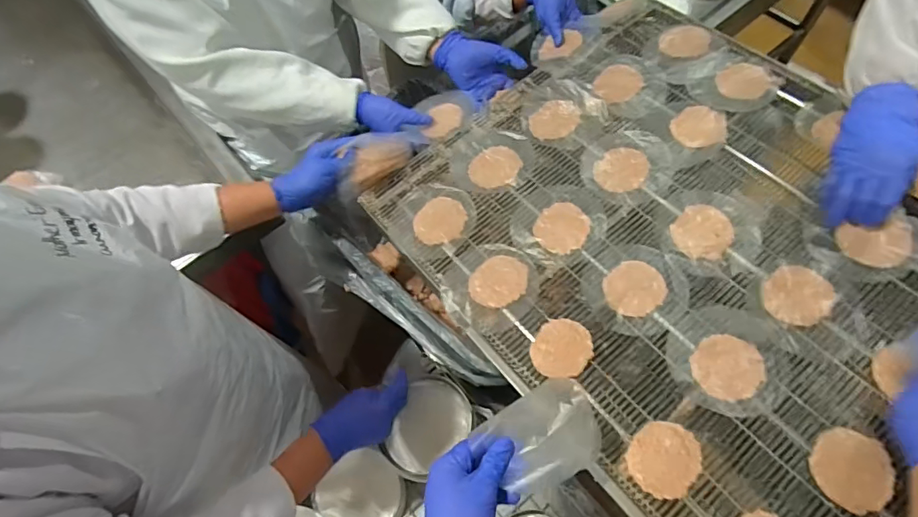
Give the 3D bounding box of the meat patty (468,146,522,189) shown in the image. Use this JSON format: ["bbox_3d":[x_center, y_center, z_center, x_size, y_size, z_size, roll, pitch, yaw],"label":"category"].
[{"bbox_3d":[0.052,-0.132,0.740,0.074,0.004,0.066,-16,66,-5],"label":"meat patty"}]

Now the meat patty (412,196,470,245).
[{"bbox_3d":[-0.027,-0.054,0.707,0.071,0.008,0.071,-1,65,2],"label":"meat patty"}]

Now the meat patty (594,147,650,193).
[{"bbox_3d":[0.224,-0.121,0.708,0.075,0.008,0.064,-42,70,-15],"label":"meat patty"}]

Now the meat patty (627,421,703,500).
[{"bbox_3d":[0.214,0.206,0.531,0.073,0.008,0.065,-40,70,-14],"label":"meat patty"}]

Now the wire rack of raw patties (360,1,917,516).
[{"bbox_3d":[0.330,-0.028,0.648,0.623,0.033,0.754,-36,62,-11],"label":"wire rack of raw patties"}]

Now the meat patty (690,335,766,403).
[{"bbox_3d":[0.294,0.119,0.561,0.068,0.009,0.069,-1,65,2],"label":"meat patty"}]

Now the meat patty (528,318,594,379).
[{"bbox_3d":[0.121,0.106,0.604,0.065,0.010,0.071,-1,65,2],"label":"meat patty"}]

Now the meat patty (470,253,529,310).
[{"bbox_3d":[0.051,0.028,0.656,0.065,0.006,0.076,39,73,18],"label":"meat patty"}]

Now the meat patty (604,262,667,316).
[{"bbox_3d":[0.214,0.036,0.624,0.068,0.008,0.071,-1,65,2],"label":"meat patty"}]

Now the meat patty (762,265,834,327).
[{"bbox_3d":[0.393,0.041,0.590,0.081,0.008,0.066,-31,68,-11],"label":"meat patty"}]

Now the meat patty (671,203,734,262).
[{"bbox_3d":[0.309,-0.033,0.650,0.068,0.014,0.076,40,73,19],"label":"meat patty"}]

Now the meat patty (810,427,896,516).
[{"bbox_3d":[0.383,0.207,0.503,0.065,0.018,0.072,32,71,16],"label":"meat patty"}]

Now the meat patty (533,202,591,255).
[{"bbox_3d":[0.137,-0.043,0.678,0.068,0.007,0.071,-1,65,2],"label":"meat patty"}]

